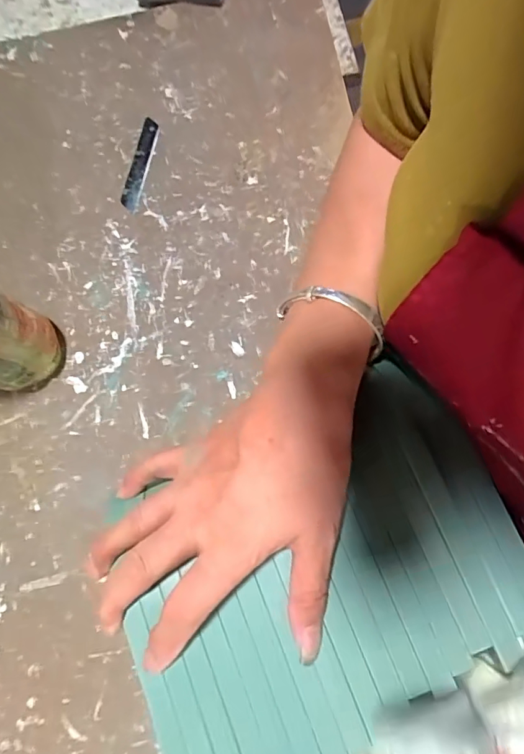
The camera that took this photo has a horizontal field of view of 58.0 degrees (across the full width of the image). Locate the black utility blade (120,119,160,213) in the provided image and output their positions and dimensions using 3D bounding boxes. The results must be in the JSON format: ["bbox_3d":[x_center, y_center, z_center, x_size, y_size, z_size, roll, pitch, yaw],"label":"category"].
[{"bbox_3d":[-0.121,-0.212,0.471,0.019,0.004,0.099,12,81,5],"label":"black utility blade"}]

